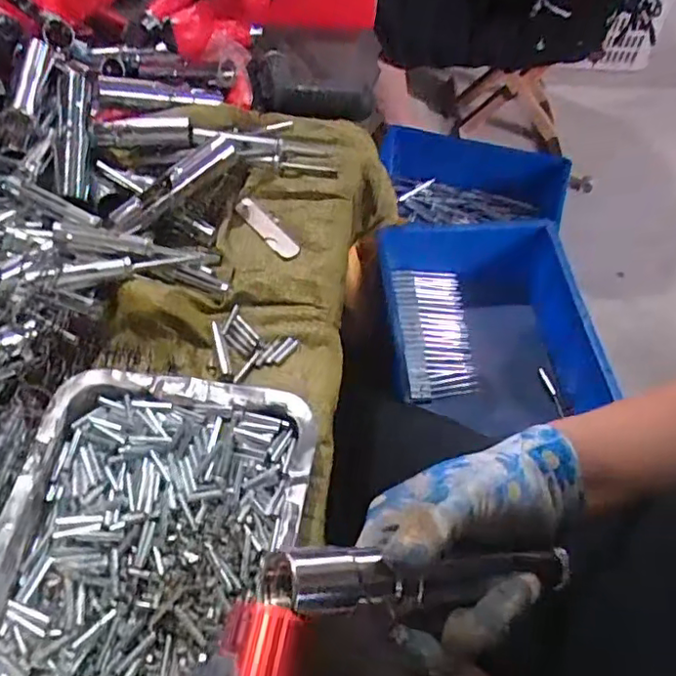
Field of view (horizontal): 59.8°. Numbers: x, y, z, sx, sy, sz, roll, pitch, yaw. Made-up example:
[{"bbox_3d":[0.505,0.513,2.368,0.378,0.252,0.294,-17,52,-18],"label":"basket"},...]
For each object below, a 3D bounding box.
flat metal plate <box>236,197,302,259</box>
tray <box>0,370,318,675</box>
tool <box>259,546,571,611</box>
[{"bbox_3d":[-0.064,-0.100,0.534,0.018,0.005,0.084,-34,62,-20],"label":"flat metal plate"},{"bbox_3d":[-0.119,0.137,0.350,0.172,0.027,0.253,7,56,5],"label":"tray"},{"bbox_3d":[0.053,0.106,0.269,0.190,0.024,0.023,14,48,-34],"label":"tool"}]

